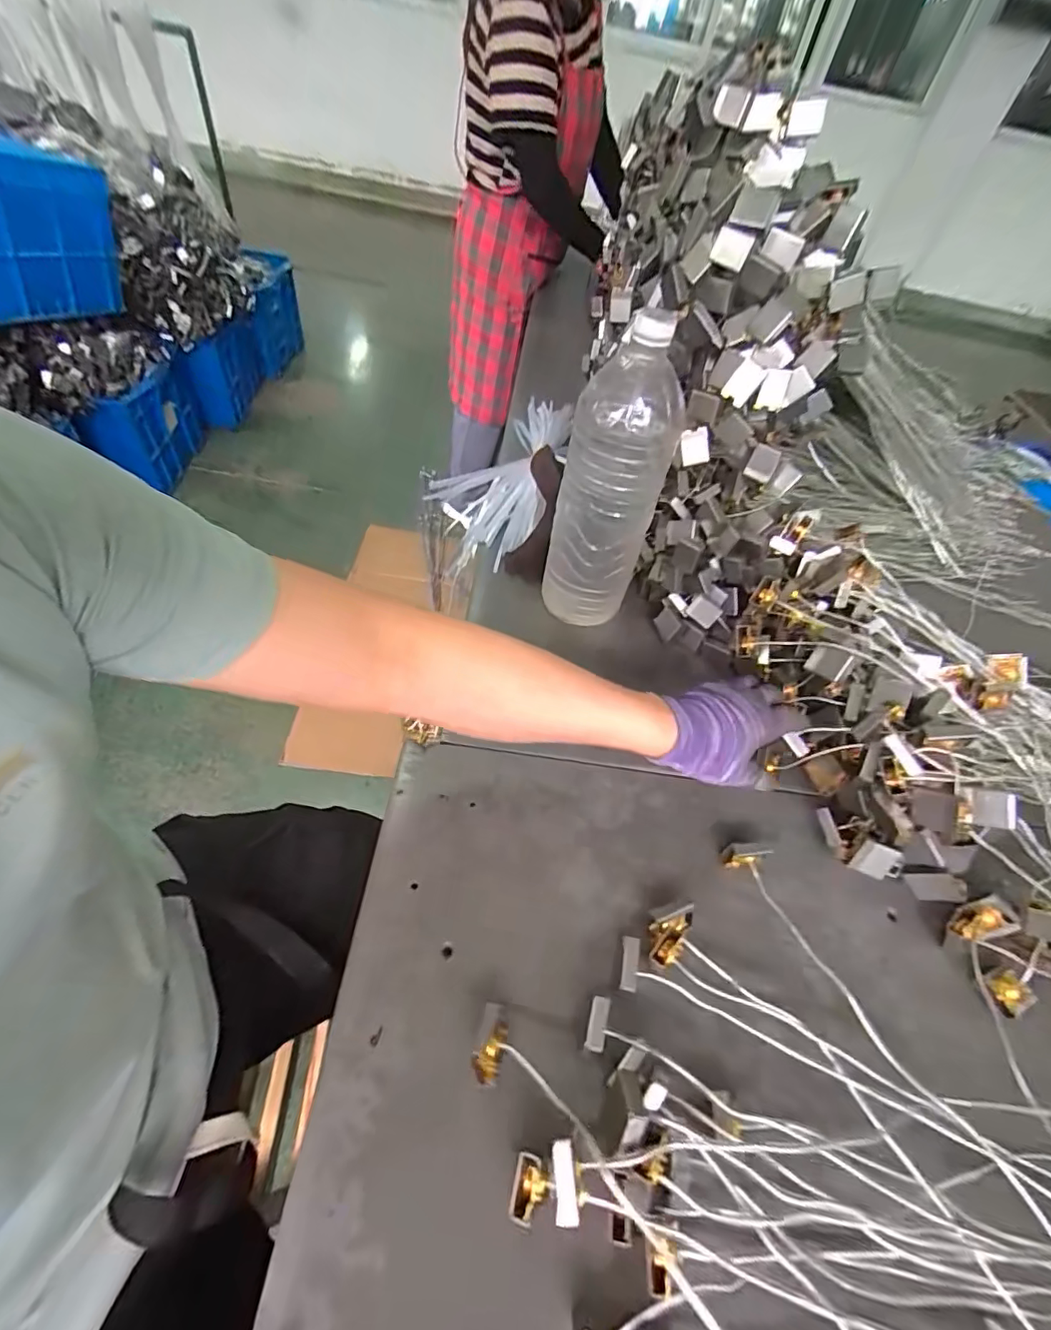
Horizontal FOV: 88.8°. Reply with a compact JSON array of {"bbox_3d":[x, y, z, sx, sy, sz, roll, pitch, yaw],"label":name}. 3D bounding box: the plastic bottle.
[{"bbox_3d":[0.085,-0.184,0.550,0.096,0.295,0.111,11,52,1],"label":"plastic bottle"}]

